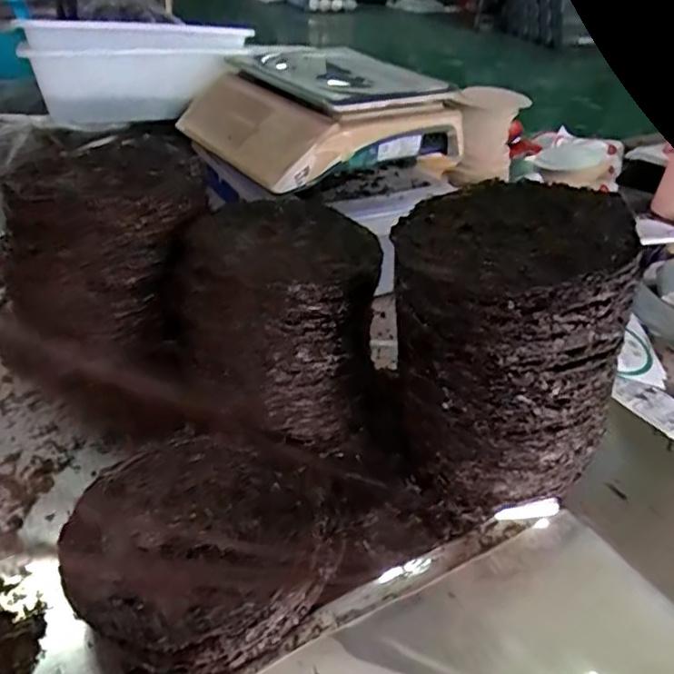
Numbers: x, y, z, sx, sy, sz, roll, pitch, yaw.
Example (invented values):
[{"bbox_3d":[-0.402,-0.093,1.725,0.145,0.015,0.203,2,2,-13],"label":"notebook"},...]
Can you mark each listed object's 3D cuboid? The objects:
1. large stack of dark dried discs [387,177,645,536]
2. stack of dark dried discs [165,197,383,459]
[{"bbox_3d":[0.151,0.020,0.590,0.206,0.287,0.198,7,36,2],"label":"large stack of dark dried discs"},{"bbox_3d":[-0.062,-0.023,0.678,0.203,0.200,0.215,5,36,-2],"label":"stack of dark dried discs"}]

